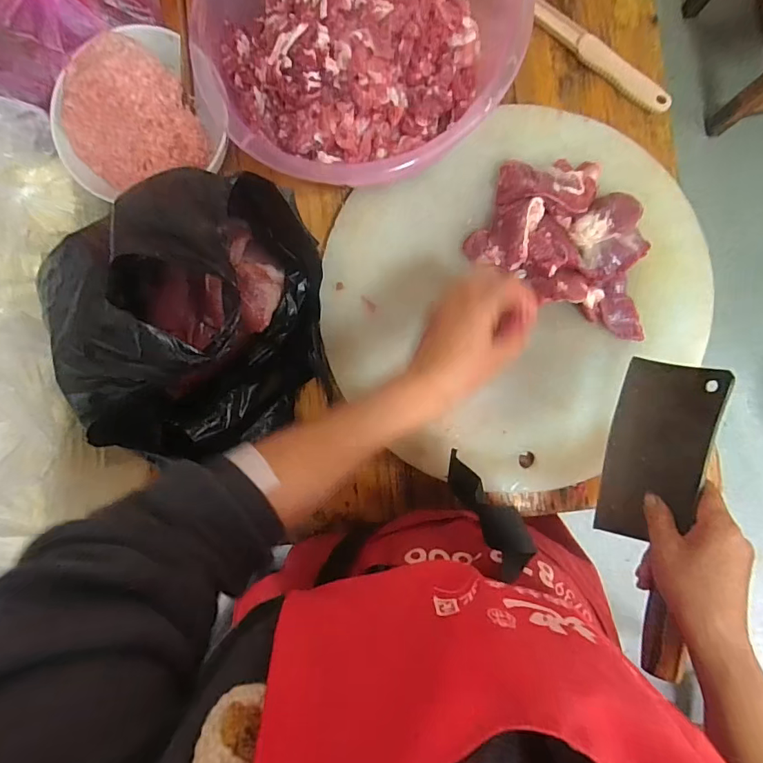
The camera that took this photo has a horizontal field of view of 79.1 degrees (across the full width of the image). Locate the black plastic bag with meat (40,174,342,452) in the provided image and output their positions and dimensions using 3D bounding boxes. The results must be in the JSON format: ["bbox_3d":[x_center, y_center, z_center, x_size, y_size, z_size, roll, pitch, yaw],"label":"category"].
[{"bbox_3d":[-0.146,-0.049,0.410,0.155,0.237,0.201,-5,90,3],"label":"black plastic bag with meat"}]

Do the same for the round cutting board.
[{"bbox_3d":[0.140,-0.096,0.502,0.383,0.030,0.399,0,90,3],"label":"round cutting board"}]

